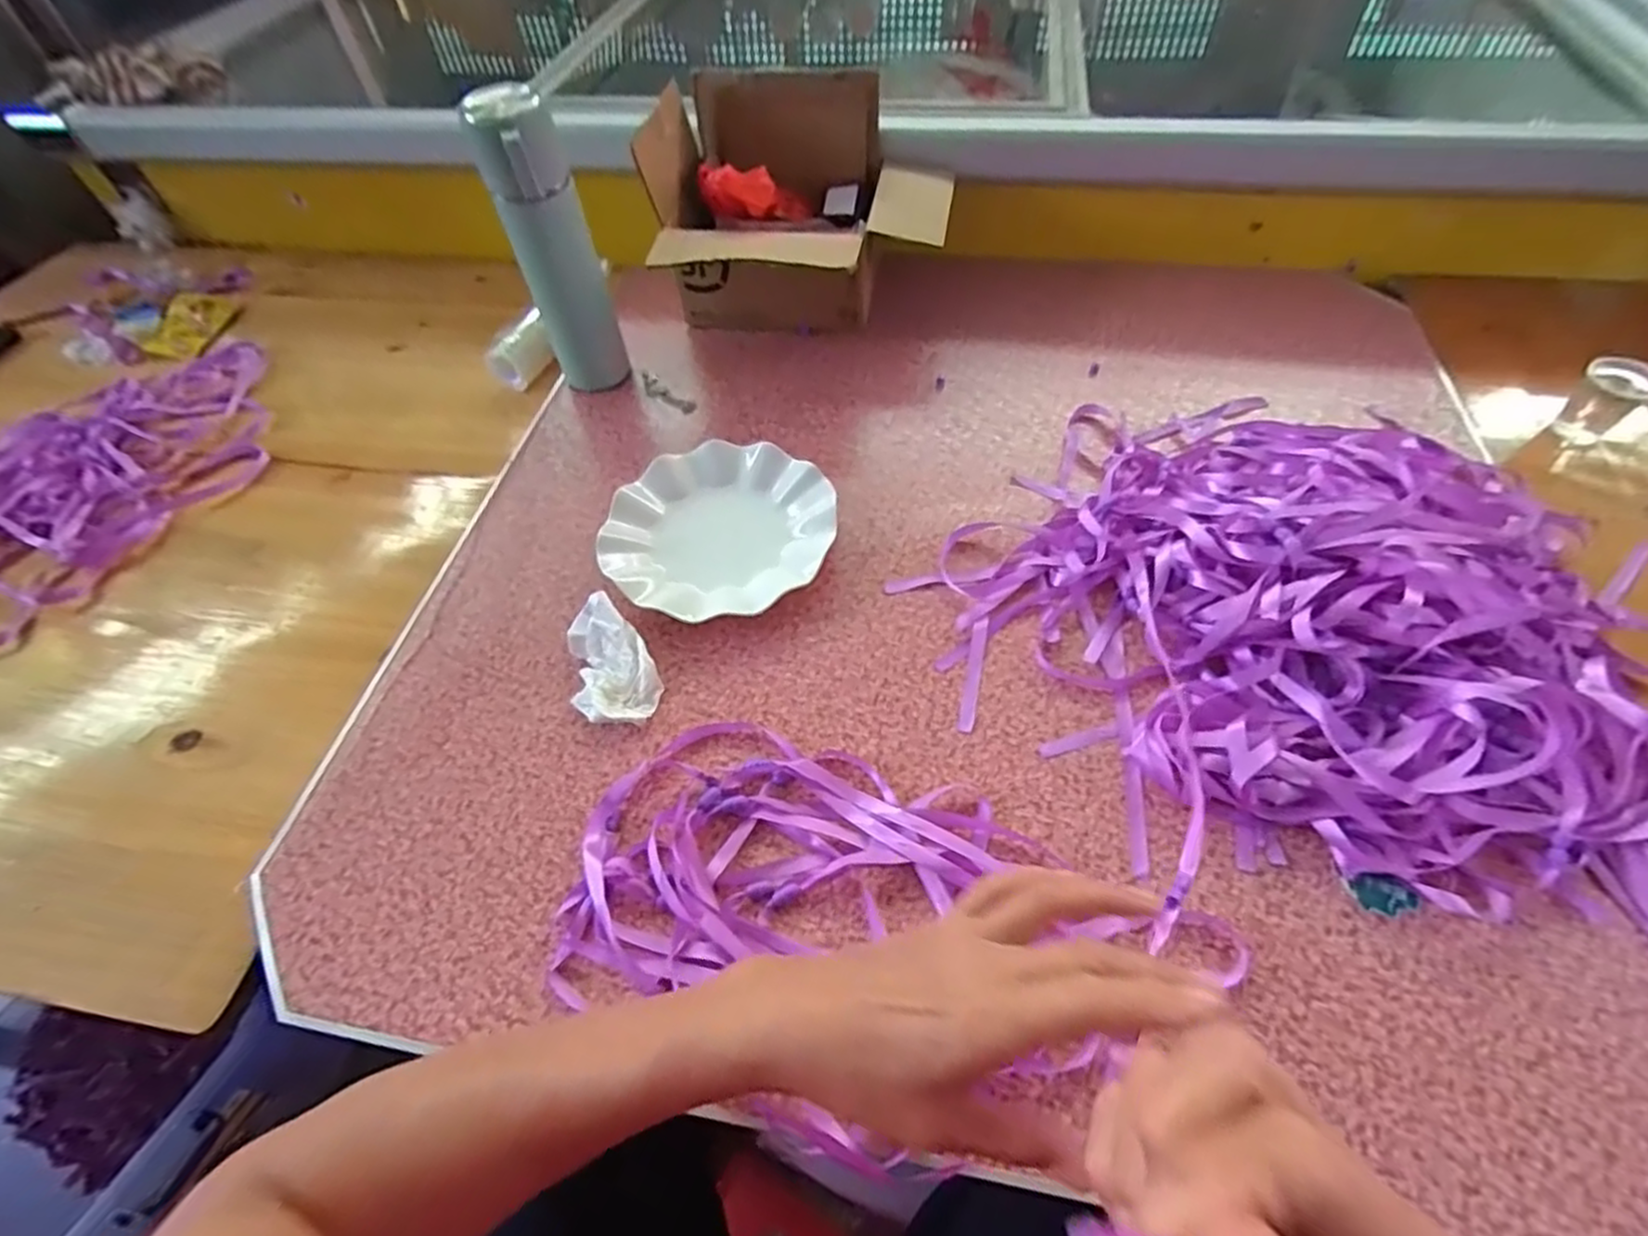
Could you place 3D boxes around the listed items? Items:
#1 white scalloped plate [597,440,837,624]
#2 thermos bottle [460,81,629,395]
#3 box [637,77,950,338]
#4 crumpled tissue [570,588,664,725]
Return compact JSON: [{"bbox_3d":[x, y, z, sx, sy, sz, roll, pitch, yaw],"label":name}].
[{"bbox_3d":[-0.086,-0.074,0.583,0.184,0.028,0.169,-2,54,2],"label":"white scalloped plate"},{"bbox_3d":[-0.230,-0.304,0.626,0.066,0.252,0.062,-17,55,-9],"label":"thermos bottle"},{"bbox_3d":[-0.021,-0.384,0.705,0.273,0.185,0.213,6,55,7],"label":"box"},{"bbox_3d":[-0.158,0.031,0.512,0.057,0.030,0.095,-25,57,-15],"label":"crumpled tissue"}]

